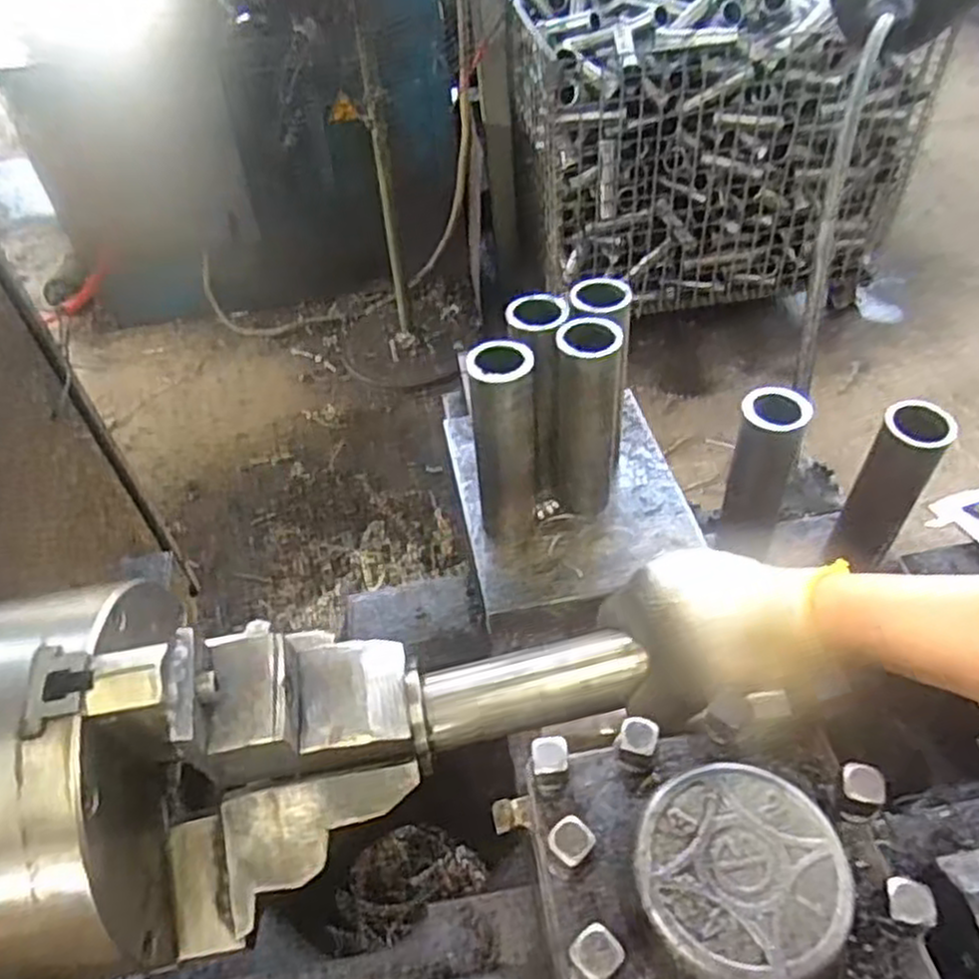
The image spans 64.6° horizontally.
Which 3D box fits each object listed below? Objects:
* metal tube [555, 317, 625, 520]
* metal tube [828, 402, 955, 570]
[{"bbox_3d":[0.076,-0.050,0.598,0.049,0.165,0.054,5,49,9],"label":"metal tube"},{"bbox_3d":[0.305,0.001,0.594,0.043,0.153,0.042,35,59,30],"label":"metal tube"}]

